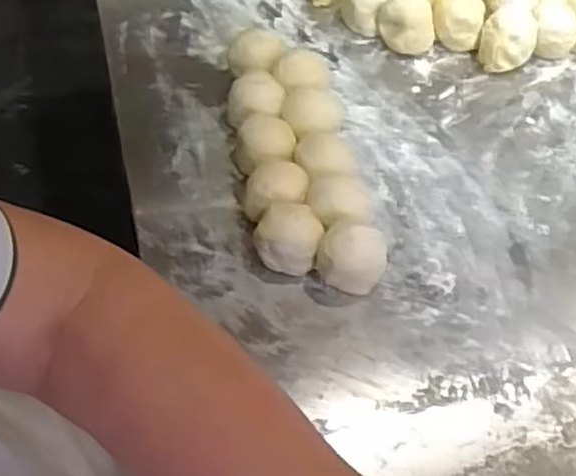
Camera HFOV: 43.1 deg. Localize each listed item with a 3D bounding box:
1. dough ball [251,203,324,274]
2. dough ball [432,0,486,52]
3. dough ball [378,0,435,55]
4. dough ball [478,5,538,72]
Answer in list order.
[{"bbox_3d":[-0.001,0.001,0.592,0.051,0.053,0.041,8,56,1],"label":"dough ball"},{"bbox_3d":[0.178,-0.229,0.765,0.052,0.049,0.053,2,56,-3],"label":"dough ball"},{"bbox_3d":[0.126,-0.218,0.751,0.044,0.053,0.048,2,56,-3],"label":"dough ball"},{"bbox_3d":[0.225,-0.200,0.748,0.052,0.049,0.052,2,56,-3],"label":"dough ball"}]

